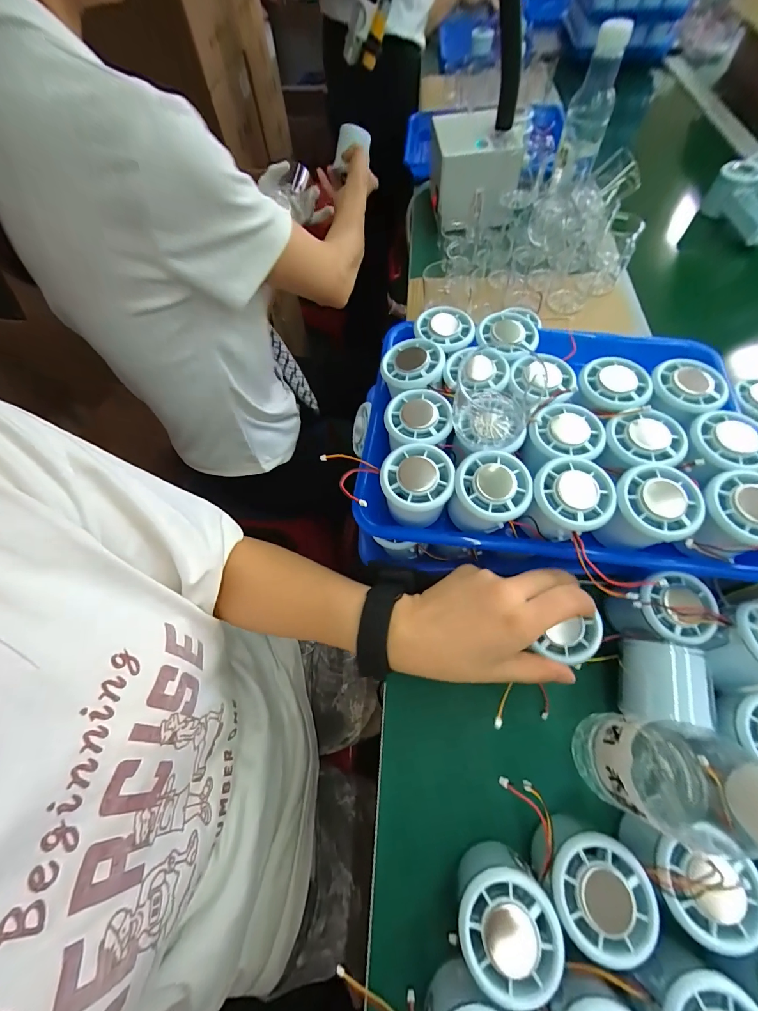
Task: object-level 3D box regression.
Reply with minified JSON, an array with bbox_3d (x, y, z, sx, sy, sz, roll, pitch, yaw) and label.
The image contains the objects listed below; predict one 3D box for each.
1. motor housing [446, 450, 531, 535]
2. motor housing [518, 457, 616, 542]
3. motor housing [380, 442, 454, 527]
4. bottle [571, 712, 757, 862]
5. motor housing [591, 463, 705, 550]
[{"bbox_3d":[0.089,-0.005,0.292,0.054,0.051,0.054,-1,62,2],"label":"motor housing"},{"bbox_3d":[0.143,-0.004,0.281,0.052,0.039,0.054,-1,62,2],"label":"motor housing"},{"bbox_3d":[0.030,-0.014,0.296,0.054,0.038,0.057,-1,62,2],"label":"motor housing"},{"bbox_3d":[0.177,0.158,0.215,0.063,0.176,0.059,4,62,5],"label":"bottle"},{"bbox_3d":[0.201,0.004,0.275,0.055,0.046,0.051,19,65,13],"label":"motor housing"}]

